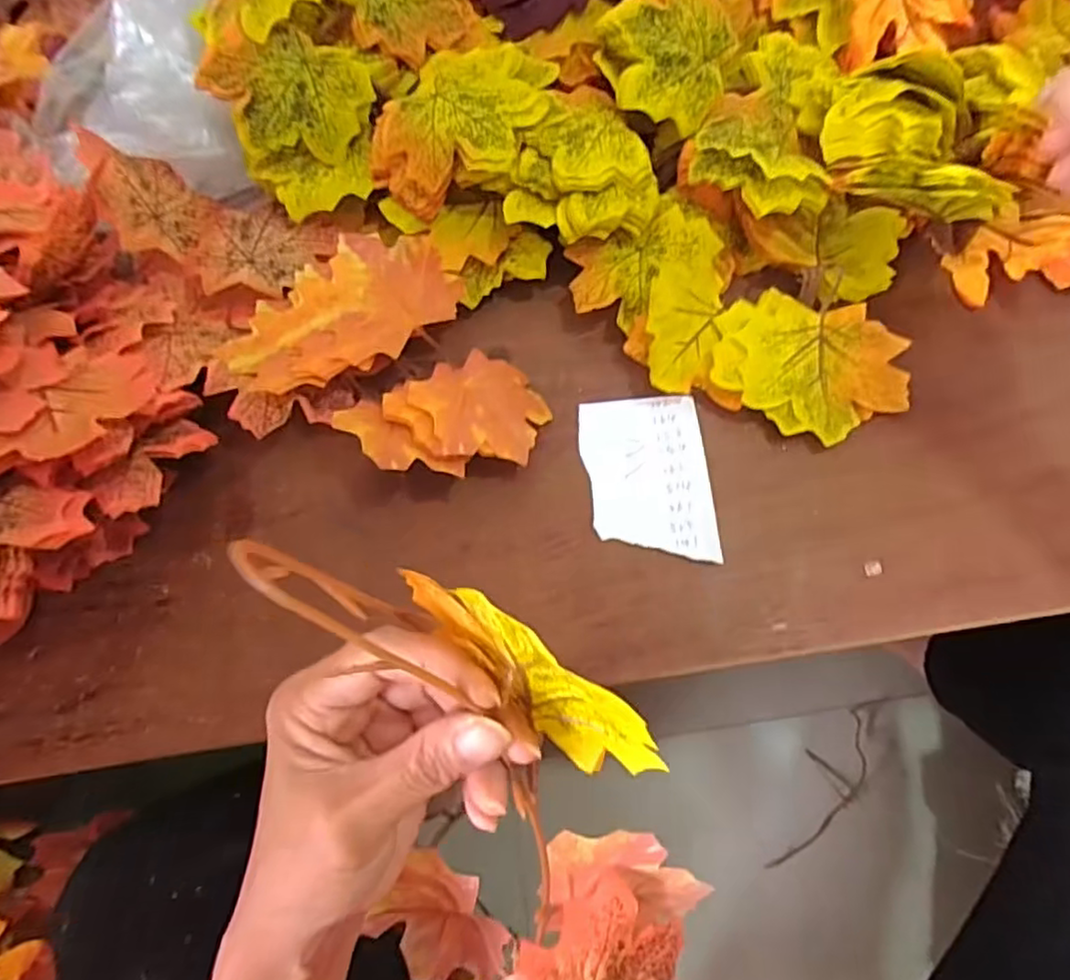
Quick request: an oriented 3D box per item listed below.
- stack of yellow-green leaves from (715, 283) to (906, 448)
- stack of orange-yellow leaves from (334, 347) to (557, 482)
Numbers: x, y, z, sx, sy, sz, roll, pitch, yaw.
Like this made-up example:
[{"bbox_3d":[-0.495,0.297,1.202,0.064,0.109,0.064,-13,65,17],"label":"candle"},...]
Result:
[{"bbox_3d":[0.155,-0.069,0.373,0.106,0.009,0.081,14,75,6],"label":"stack of yellow-green leaves"},{"bbox_3d":[-0.043,-0.035,0.359,0.107,0.023,0.067,-27,76,-30],"label":"stack of orange-yellow leaves"}]

